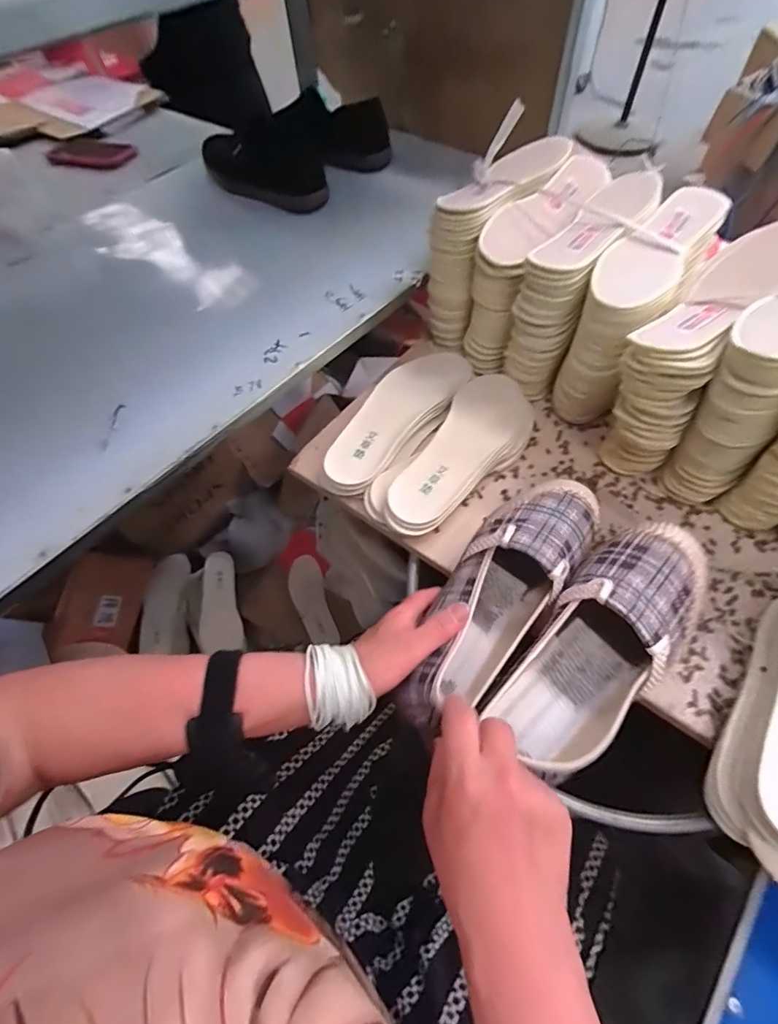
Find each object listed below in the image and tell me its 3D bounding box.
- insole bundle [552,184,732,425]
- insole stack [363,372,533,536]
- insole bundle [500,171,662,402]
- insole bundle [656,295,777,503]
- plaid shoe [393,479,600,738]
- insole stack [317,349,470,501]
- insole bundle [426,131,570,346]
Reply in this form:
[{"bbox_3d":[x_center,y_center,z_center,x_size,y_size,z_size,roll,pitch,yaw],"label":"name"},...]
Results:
[{"bbox_3d":[0.279,-0.237,0.534,0.099,0.175,0.229,30,65,20],"label":"insole bundle"},{"bbox_3d":[0.079,-0.072,0.535,0.108,0.036,0.250,39,68,23],"label":"insole stack"},{"bbox_3d":[0.233,-0.274,0.559,0.076,0.171,0.217,32,65,20],"label":"insole bundle"},{"bbox_3d":[0.377,-0.135,0.454,0.217,0.209,0.086,-40,65,-19],"label":"insole bundle"},{"bbox_3d":[0.093,0.062,0.376,0.076,0.078,0.243,36,73,22],"label":"plaid shoe"},{"bbox_3d":[0.009,-0.115,0.553,0.087,0.029,0.243,27,64,18],"label":"insole stack"},{"bbox_3d":[0.143,-0.354,0.600,0.067,0.175,0.223,35,67,22],"label":"insole bundle"}]

